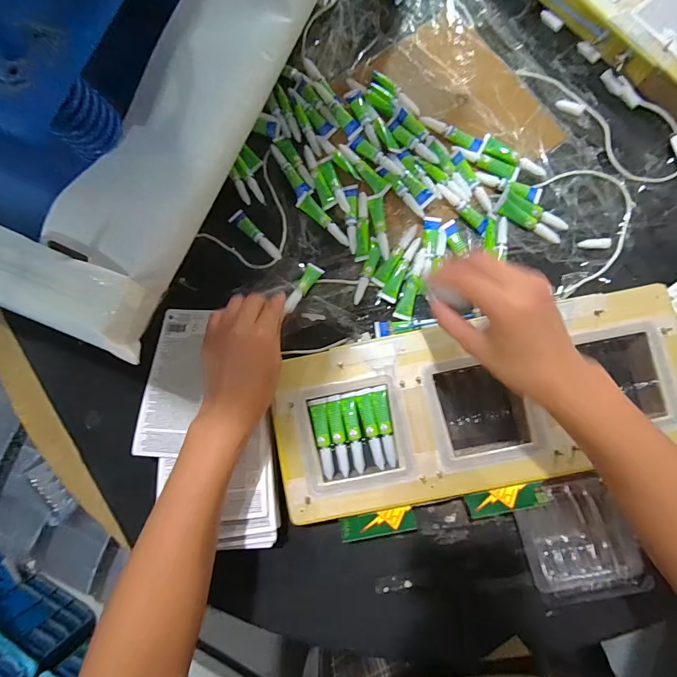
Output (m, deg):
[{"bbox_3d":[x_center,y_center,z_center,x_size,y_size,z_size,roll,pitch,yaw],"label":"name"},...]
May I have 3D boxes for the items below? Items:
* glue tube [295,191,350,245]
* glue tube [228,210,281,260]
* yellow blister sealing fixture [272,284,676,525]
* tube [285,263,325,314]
[{"bbox_3d":[-0.018,-0.141,0.456,0.018,0.011,0.081,-41,82,-2],"label":"glue tube"},{"bbox_3d":[-0.099,-0.125,0.456,0.080,0.007,0.019,44,87,8],"label":"glue tube"},{"bbox_3d":[0.146,0.067,0.400,0.422,0.034,0.167,-12,82,2],"label":"yellow blister sealing fixture"},{"bbox_3d":[-0.040,-0.057,0.427,0.018,0.009,0.083,21,49,6],"label":"tube"}]

